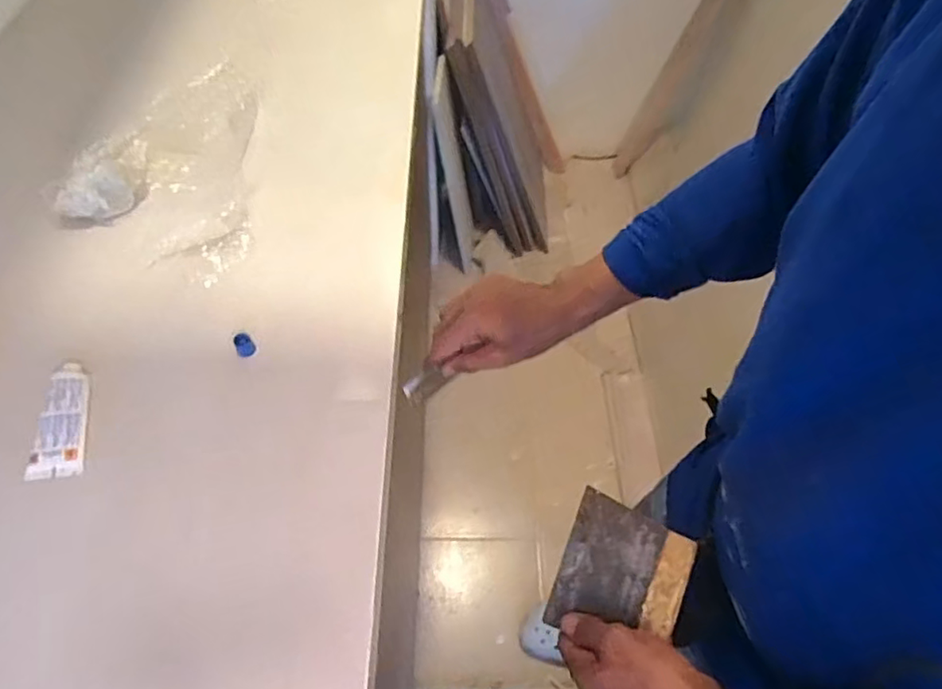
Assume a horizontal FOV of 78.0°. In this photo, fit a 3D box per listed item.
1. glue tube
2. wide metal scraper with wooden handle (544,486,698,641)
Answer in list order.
[{"bbox_3d":[-0.349,0.064,0.497,0.038,0.017,0.099,-3,70,-1],"label":"glue tube"},{"bbox_3d":[0.126,0.193,0.488,0.102,0.010,0.108,16,81,31],"label":"wide metal scraper with wooden handle"}]

